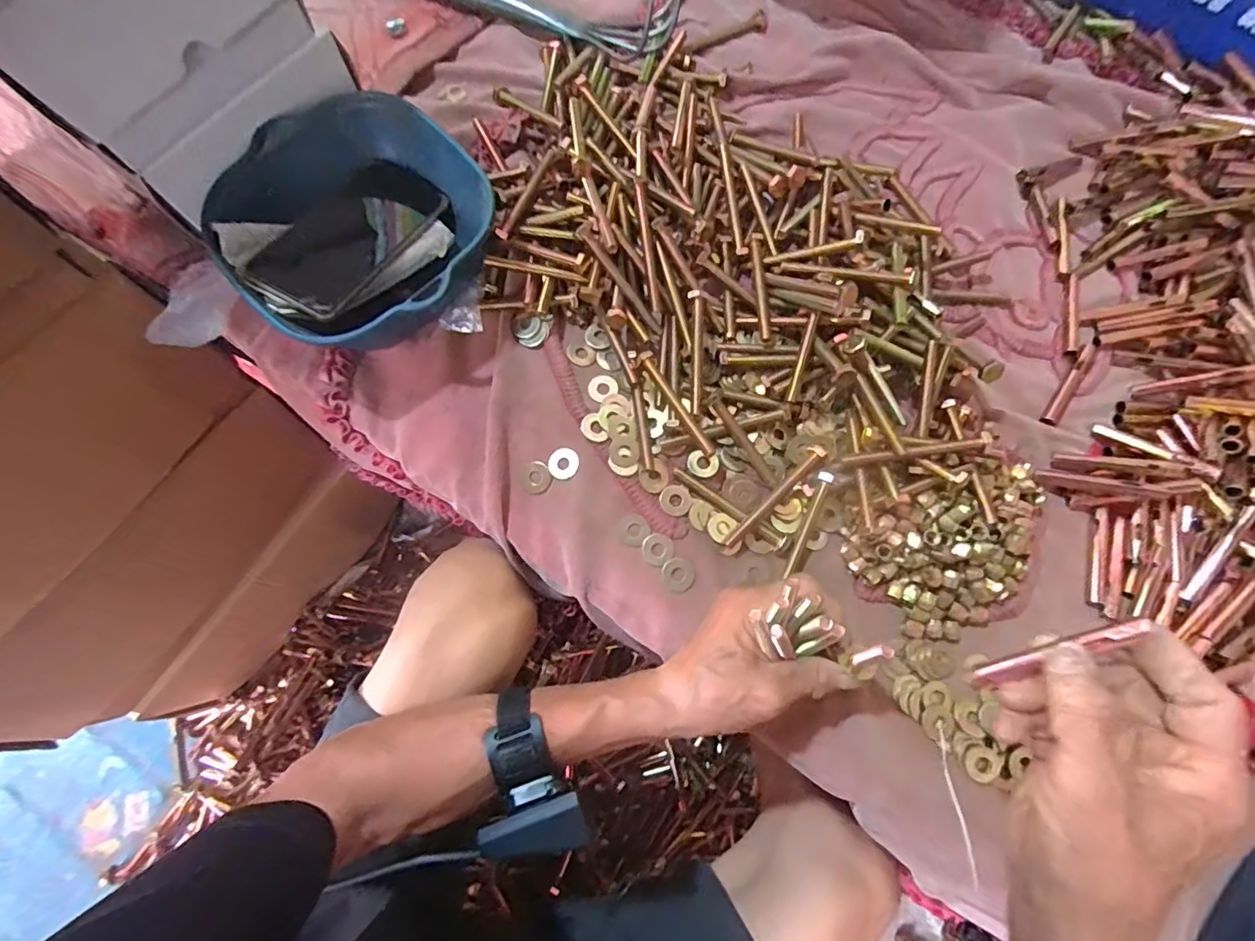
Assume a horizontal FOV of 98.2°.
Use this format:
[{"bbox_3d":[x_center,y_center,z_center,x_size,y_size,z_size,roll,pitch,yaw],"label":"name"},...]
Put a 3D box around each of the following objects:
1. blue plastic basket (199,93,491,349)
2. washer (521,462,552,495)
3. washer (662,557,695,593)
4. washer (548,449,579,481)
[{"bbox_3d":[-0.209,-0.185,0.437,0.189,0.077,0.190,0,76,-1],"label":"blue plastic basket"},{"bbox_3d":[-0.074,0.006,0.440,0.023,0.004,0.025,0,76,-1],"label":"washer"},{"bbox_3d":[0.040,0.080,0.421,0.025,0.004,0.024,25,77,4],"label":"washer"},{"bbox_3d":[-0.052,-0.006,0.439,0.024,0.004,0.025,0,76,-1],"label":"washer"}]

